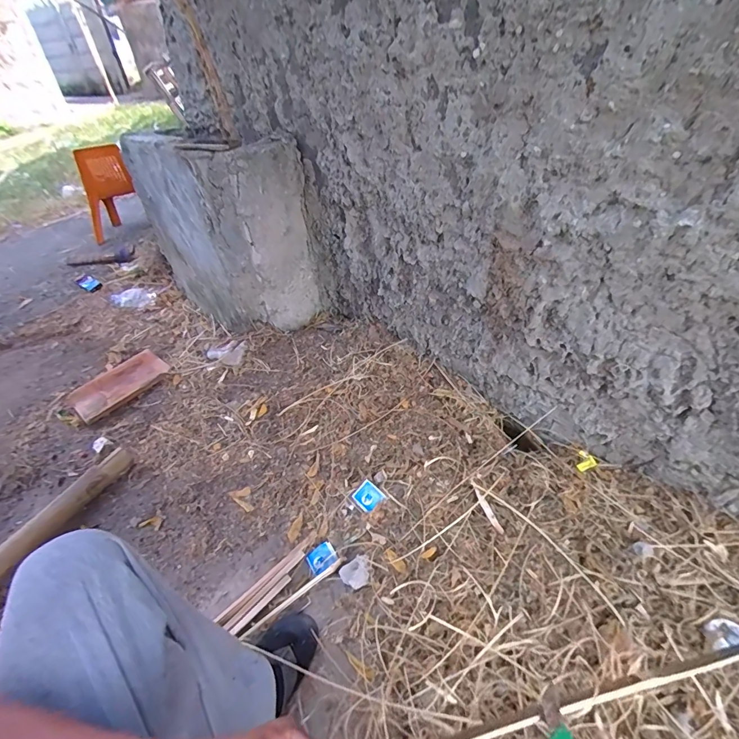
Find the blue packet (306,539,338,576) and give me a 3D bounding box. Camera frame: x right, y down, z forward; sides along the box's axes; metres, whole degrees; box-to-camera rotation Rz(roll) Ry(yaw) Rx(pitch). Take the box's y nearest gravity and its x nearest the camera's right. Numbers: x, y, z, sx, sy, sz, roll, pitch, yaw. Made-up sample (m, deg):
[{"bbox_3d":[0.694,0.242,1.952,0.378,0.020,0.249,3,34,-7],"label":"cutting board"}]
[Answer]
[{"bbox_3d":[-0.102,0.407,0.872,0.060,0.009,0.052,-25,43,-22],"label":"blue packet"}]

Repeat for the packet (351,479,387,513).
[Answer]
[{"bbox_3d":[-0.003,0.297,0.940,0.062,0.004,0.056,39,77,23],"label":"packet"}]

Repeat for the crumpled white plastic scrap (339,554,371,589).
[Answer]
[{"bbox_3d":[-0.025,0.417,0.830,0.065,0.016,0.054,-26,44,-23],"label":"crumpled white plastic scrap"}]

